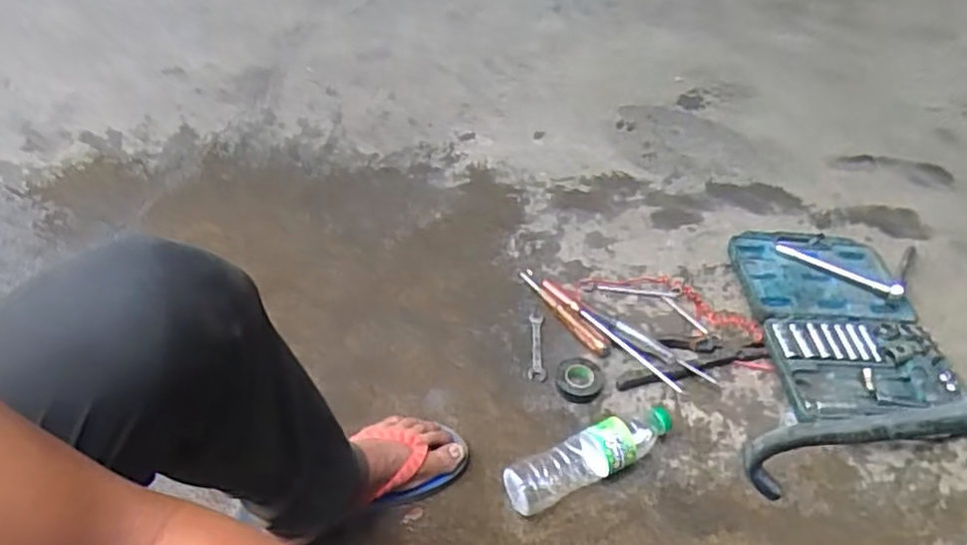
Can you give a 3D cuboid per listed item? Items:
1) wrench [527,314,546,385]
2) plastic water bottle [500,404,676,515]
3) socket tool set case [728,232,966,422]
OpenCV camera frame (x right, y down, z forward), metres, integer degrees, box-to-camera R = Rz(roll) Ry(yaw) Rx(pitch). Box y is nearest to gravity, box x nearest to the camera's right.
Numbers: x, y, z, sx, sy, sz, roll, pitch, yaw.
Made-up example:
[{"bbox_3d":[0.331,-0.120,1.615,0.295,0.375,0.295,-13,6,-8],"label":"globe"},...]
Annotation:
[{"bbox_3d":[0.078,0.109,0.999,0.025,0.007,0.124,2,44,3],"label":"wrench"},{"bbox_3d":[0.134,0.221,0.836,0.228,0.057,0.052,-18,46,-17],"label":"plastic water bottle"},{"bbox_3d":[0.522,0.073,1.012,0.249,0.043,0.375,-2,43,-1],"label":"socket tool set case"}]

